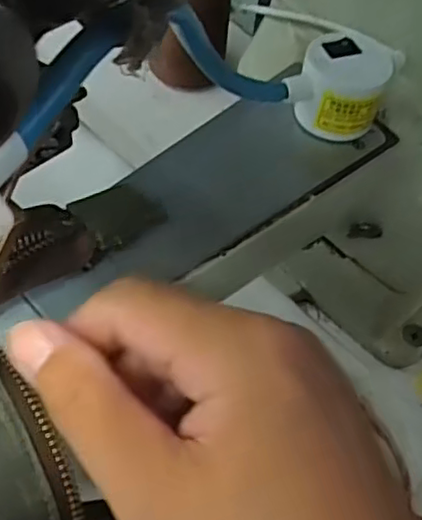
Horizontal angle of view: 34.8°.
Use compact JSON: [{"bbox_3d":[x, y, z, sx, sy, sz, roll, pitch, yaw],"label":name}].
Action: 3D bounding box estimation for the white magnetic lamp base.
[{"bbox_3d":[0.055,-0.072,0.288,0.034,0.033,0.040,38,61,22],"label":"white magnetic lamp base"}]

